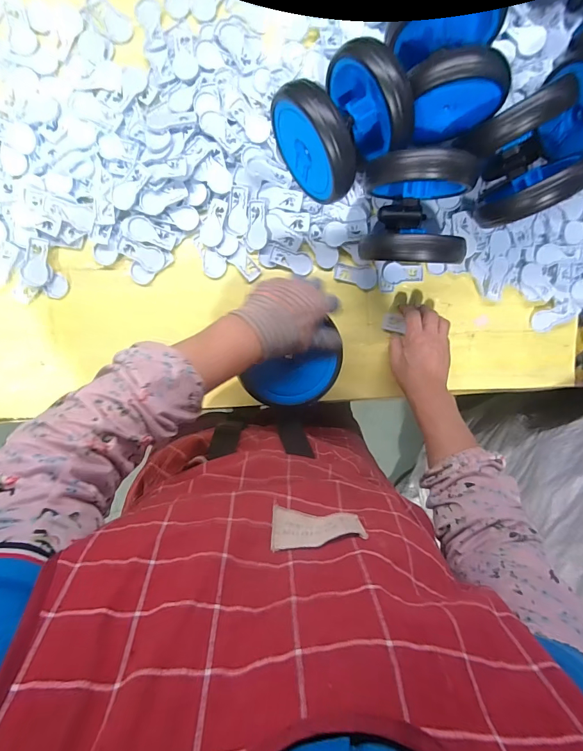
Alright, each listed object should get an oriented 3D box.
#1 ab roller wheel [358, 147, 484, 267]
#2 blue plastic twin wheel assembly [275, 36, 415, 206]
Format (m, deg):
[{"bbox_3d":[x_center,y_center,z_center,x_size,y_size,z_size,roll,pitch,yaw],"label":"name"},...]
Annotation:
[{"bbox_3d":[0.155,-0.208,0.489,0.123,0.133,0.118,2,98,-5],"label":"ab roller wheel"},{"bbox_3d":[0.060,-0.299,0.440,0.127,0.107,0.123,-40,99,1],"label":"blue plastic twin wheel assembly"}]

